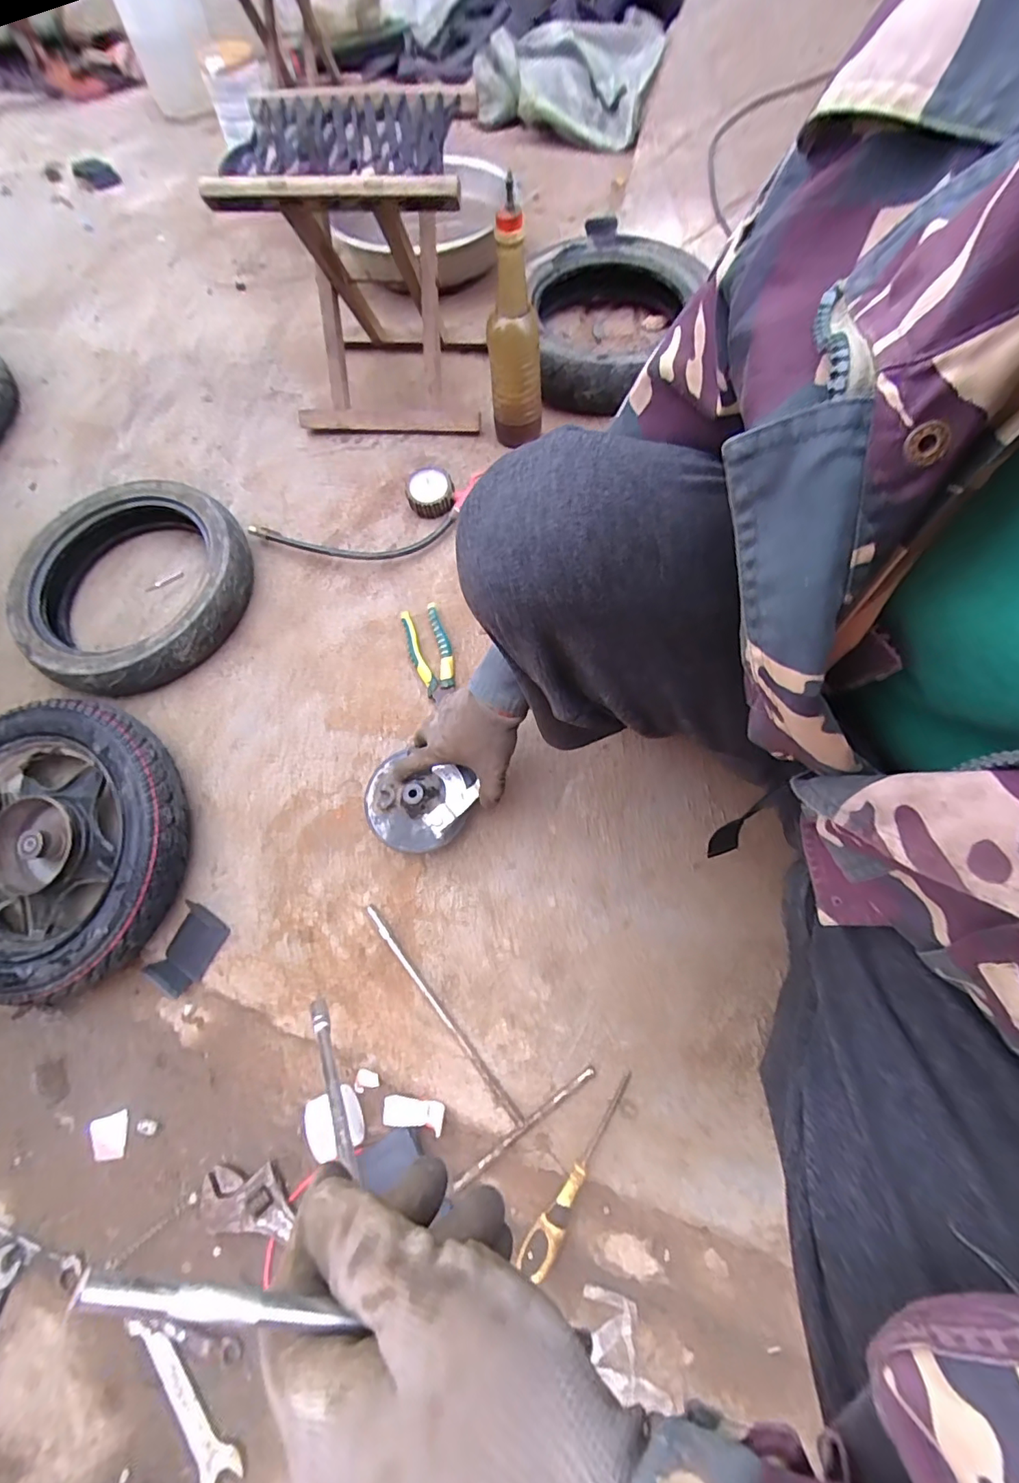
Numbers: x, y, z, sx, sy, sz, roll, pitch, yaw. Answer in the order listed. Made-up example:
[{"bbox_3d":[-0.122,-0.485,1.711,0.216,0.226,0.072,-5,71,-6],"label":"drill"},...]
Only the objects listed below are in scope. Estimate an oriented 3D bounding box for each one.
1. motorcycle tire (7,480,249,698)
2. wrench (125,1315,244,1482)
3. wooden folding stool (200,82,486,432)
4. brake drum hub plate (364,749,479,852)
[{"bbox_3d":[-0.555,-0.240,0.761,0.332,0.092,0.330,-36,69,-13],"label":"motorcycle tire"},{"bbox_3d":[-0.308,0.616,0.486,0.036,0.012,0.164,-40,67,-21],"label":"wrench"},{"bbox_3d":[-0.203,-0.707,0.794,0.299,0.349,0.295,5,66,4],"label":"wooden folding stool"},{"bbox_3d":[-0.108,0.069,0.613,0.131,0.046,0.111,15,60,8],"label":"brake drum hub plate"}]

